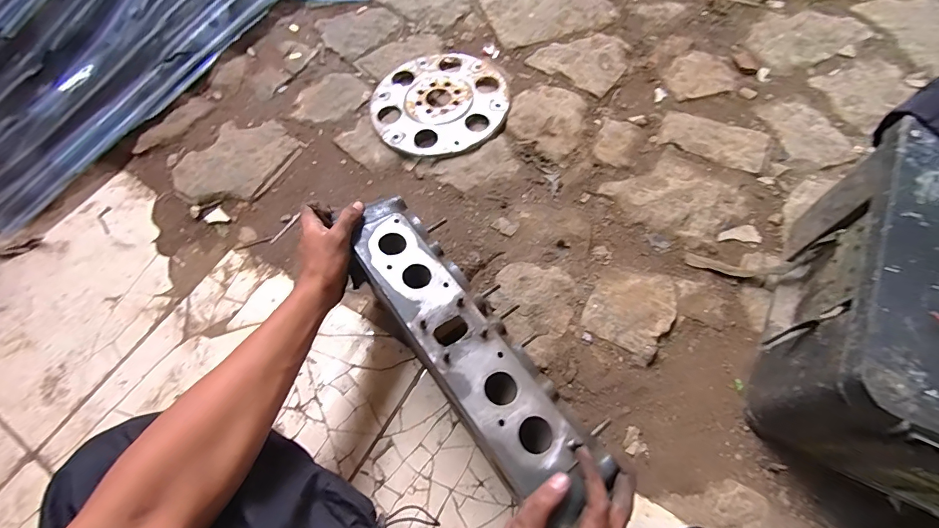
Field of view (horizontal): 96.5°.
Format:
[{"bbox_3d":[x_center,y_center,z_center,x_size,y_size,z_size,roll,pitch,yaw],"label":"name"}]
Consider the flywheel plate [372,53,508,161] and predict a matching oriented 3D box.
[{"bbox_3d":[-0.057,-0.319,0.820,0.259,0.021,0.264,-1,65,3],"label":"flywheel plate"}]

